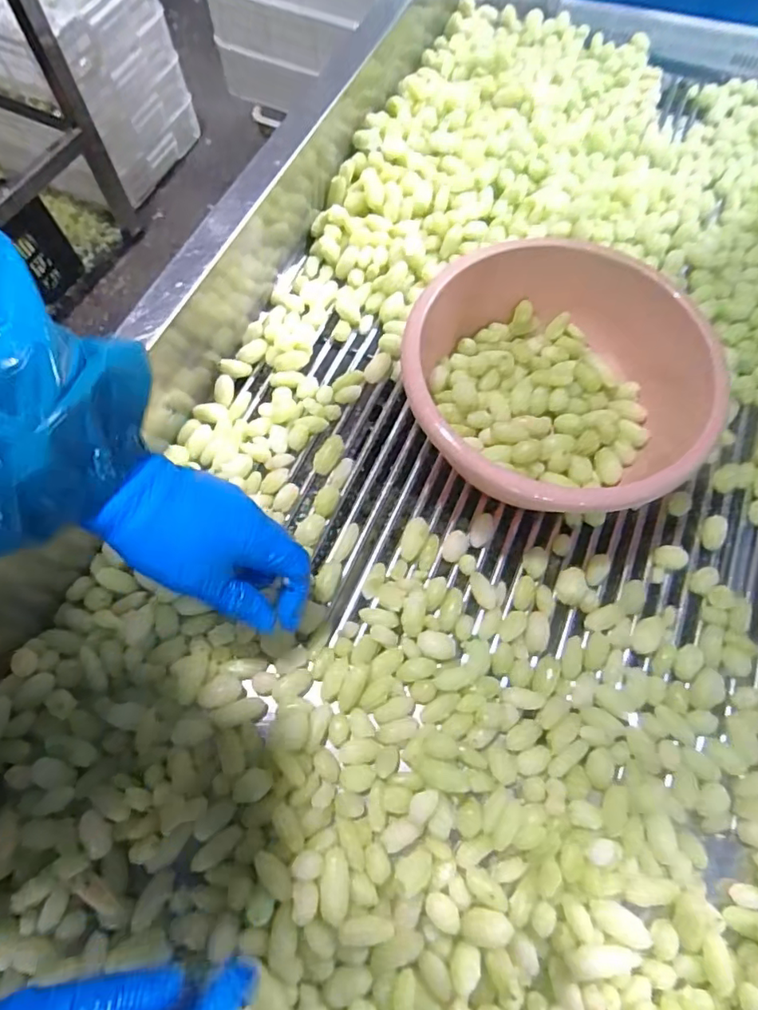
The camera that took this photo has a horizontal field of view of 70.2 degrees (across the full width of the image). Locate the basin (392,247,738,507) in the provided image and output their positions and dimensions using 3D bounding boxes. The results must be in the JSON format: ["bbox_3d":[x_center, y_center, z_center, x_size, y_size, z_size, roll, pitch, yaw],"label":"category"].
[{"bbox_3d":[0.149,-0.085,0.432,0.203,0.093,0.203,0,68,-1],"label":"basin"}]

